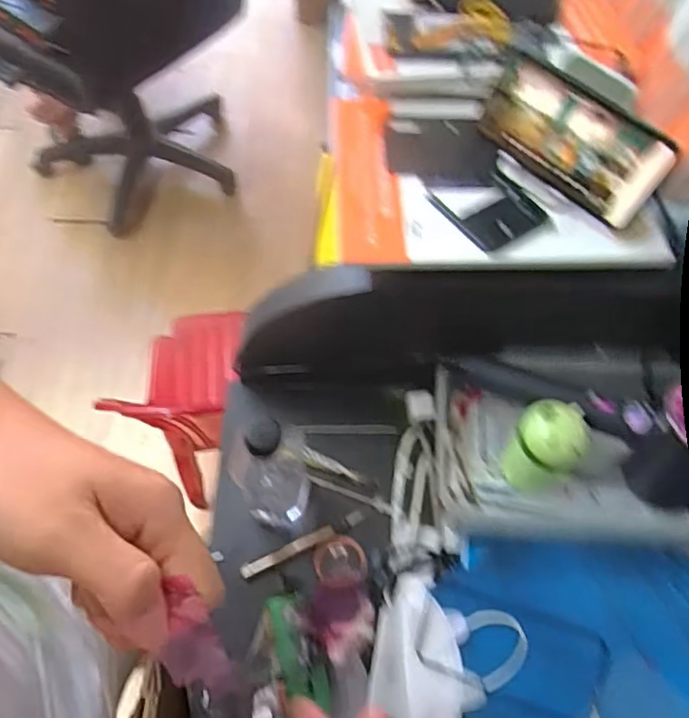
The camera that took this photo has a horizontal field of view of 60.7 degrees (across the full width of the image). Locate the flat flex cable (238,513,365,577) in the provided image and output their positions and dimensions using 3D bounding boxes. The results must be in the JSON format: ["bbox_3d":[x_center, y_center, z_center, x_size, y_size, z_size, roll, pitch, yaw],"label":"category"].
[{"bbox_3d":[-0.040,0.184,0.586,0.130,0.005,0.013,-21,65,-14],"label":"flat flex cable"}]

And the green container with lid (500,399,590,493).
[{"bbox_3d":[0.170,0.077,0.502,0.049,0.091,0.061,-36,69,-20],"label":"green container with lid"}]

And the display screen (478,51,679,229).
[{"bbox_3d":[0.177,-0.172,0.464,0.147,0.075,0.009,40,48,14],"label":"display screen"}]

